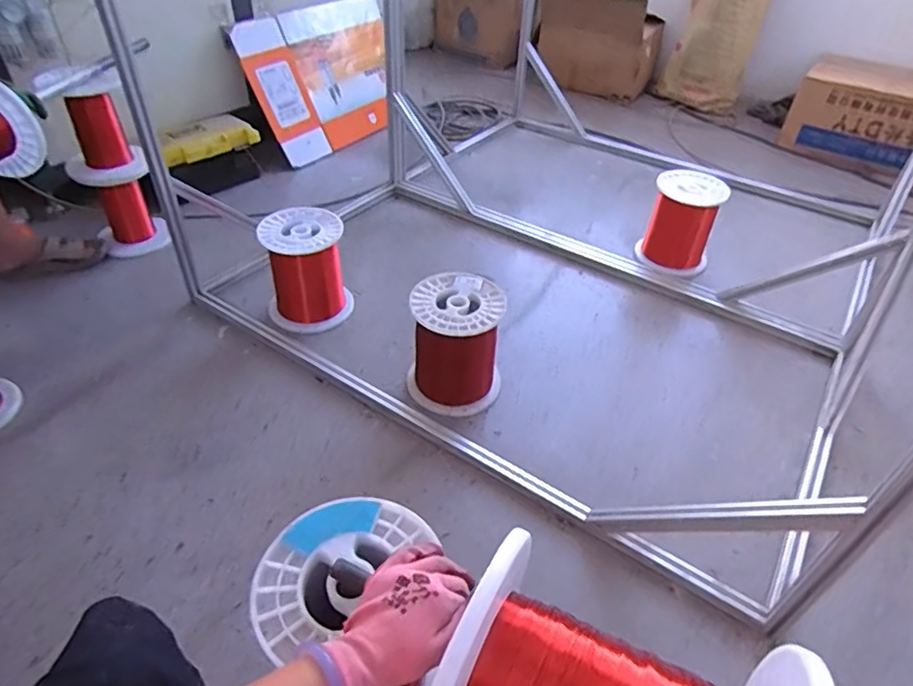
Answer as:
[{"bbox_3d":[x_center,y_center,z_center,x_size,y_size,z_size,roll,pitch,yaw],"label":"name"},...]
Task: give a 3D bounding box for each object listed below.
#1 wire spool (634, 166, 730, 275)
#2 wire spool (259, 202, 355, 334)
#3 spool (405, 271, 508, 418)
[{"bbox_3d":[0.668,-0.356,1.726,0.195,0.255,0.187,16,43,13],"label":"wire spool"},{"bbox_3d":[-0.384,-0.185,1.475,0.203,0.252,0.197,2,41,-2],"label":"wire spool"},{"bbox_3d":[-0.002,0.004,1.273,0.201,0.246,0.201,2,41,-2],"label":"spool"}]

